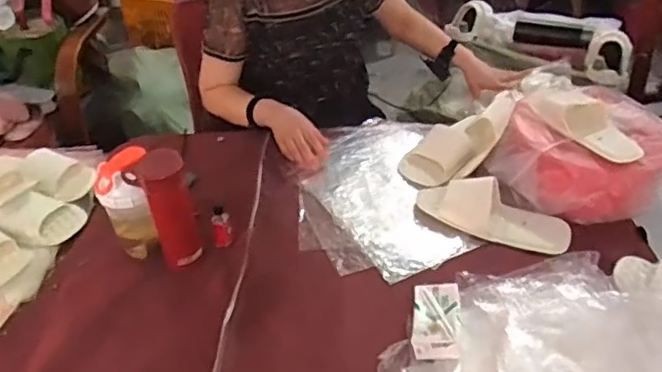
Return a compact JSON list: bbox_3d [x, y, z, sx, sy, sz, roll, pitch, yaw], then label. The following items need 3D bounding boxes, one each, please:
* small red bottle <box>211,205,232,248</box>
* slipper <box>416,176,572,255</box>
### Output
[{"bbox_3d":[-0.188,0.070,1.007,0.031,0.085,0.023,-11,42,-10],"label":"small red bottle"},{"bbox_3d":[0.282,0.043,1.030,0.263,0.060,0.094,20,46,24],"label":"slipper"}]

